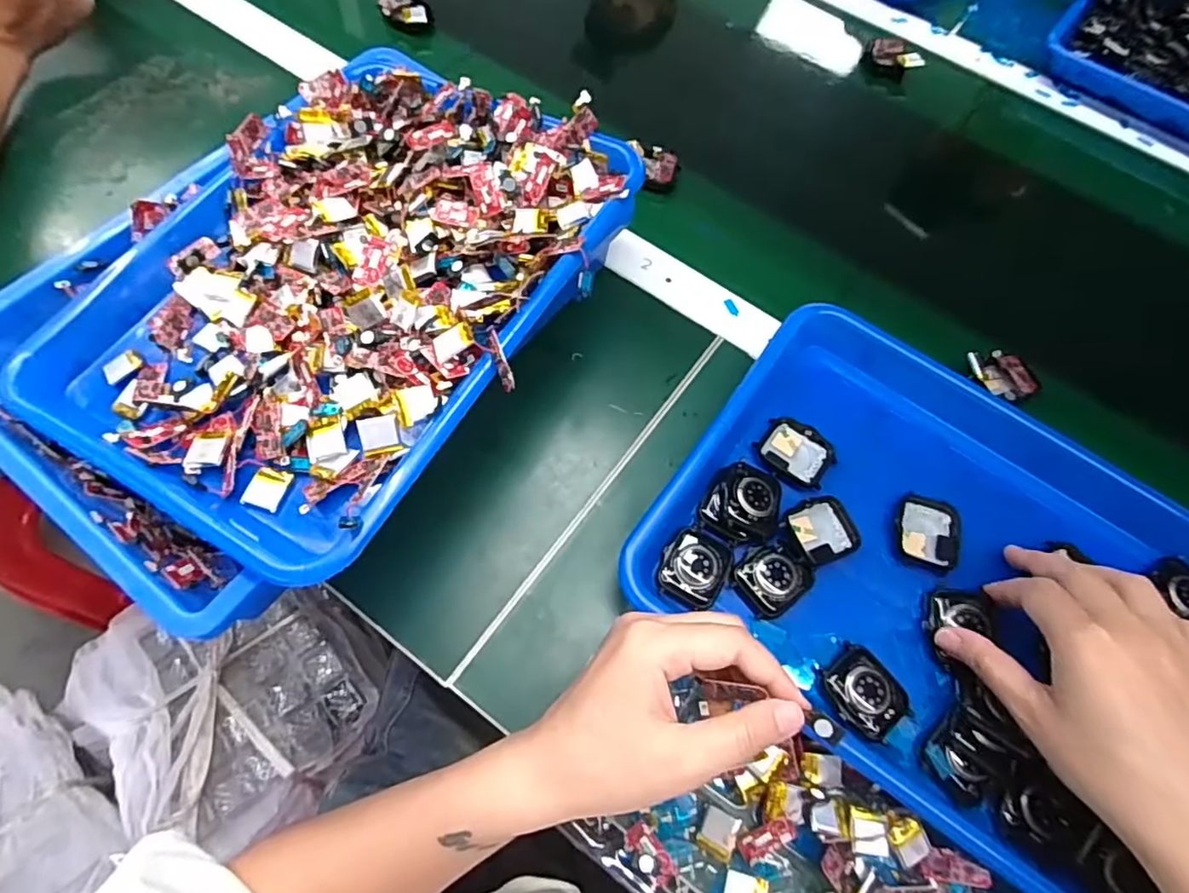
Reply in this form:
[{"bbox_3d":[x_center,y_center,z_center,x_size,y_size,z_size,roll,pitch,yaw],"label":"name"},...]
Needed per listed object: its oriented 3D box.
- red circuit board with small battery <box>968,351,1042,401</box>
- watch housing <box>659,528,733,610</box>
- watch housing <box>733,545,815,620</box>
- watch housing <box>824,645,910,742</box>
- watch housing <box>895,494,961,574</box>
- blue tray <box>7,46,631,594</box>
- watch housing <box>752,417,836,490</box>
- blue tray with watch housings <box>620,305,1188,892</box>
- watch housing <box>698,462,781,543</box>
[{"bbox_3d":[0.292,-0.050,0.439,0.048,0.016,0.036,-10,68,-6],"label":"red circuit board with small battery"},{"bbox_3d":[0.058,0.070,0.356,0.037,0.011,0.043,24,68,9],"label":"watch housing"},{"bbox_3d":[0.103,0.076,0.353,0.040,0.008,0.033,-32,71,-14],"label":"watch housing"},{"bbox_3d":[0.147,0.134,0.333,0.037,0.010,0.041,-39,73,-16],"label":"watch housing"},{"bbox_3d":[0.201,0.052,0.369,0.037,0.008,0.044,18,68,6],"label":"watch housing"},{"bbox_3d":[-0.149,-0.108,0.363,0.269,0.052,0.329,31,66,9],"label":"blue tray"},{"bbox_3d":[0.129,0.003,0.391,0.046,0.007,0.039,38,71,14],"label":"watch housing"},{"bbox_3d":[0.207,0.070,0.359,0.317,0.034,0.246,34,70,12],"label":"blue tray with watch housings"},{"bbox_3d":[0.089,0.033,0.367,0.043,0.011,0.046,21,68,7],"label":"watch housing"}]

